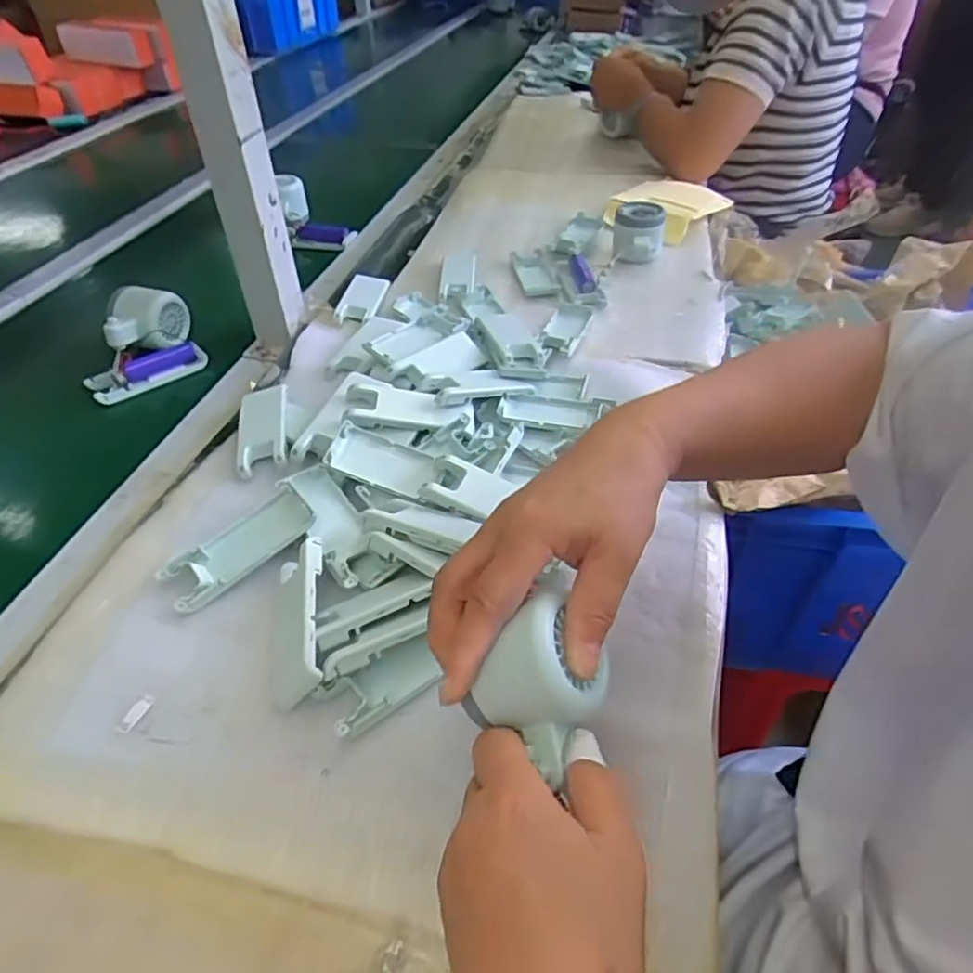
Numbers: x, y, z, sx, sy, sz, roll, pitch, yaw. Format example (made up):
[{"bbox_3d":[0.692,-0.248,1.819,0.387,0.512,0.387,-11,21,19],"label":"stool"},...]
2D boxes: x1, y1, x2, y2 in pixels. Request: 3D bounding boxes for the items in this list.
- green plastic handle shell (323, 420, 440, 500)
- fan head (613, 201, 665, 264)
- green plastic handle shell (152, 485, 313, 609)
[{"bbox_3d":[-0.075,-0.020,0.470,0.076,0.021,0.041,15,45,15],"label":"green plastic handle shell"},{"bbox_3d":[0.182,-0.306,0.769,0.059,0.047,0.066,8,44,7],"label":"fan head"},{"bbox_3d":[-0.167,0.038,0.432,0.100,0.014,0.043,-38,54,-17],"label":"green plastic handle shell"}]

